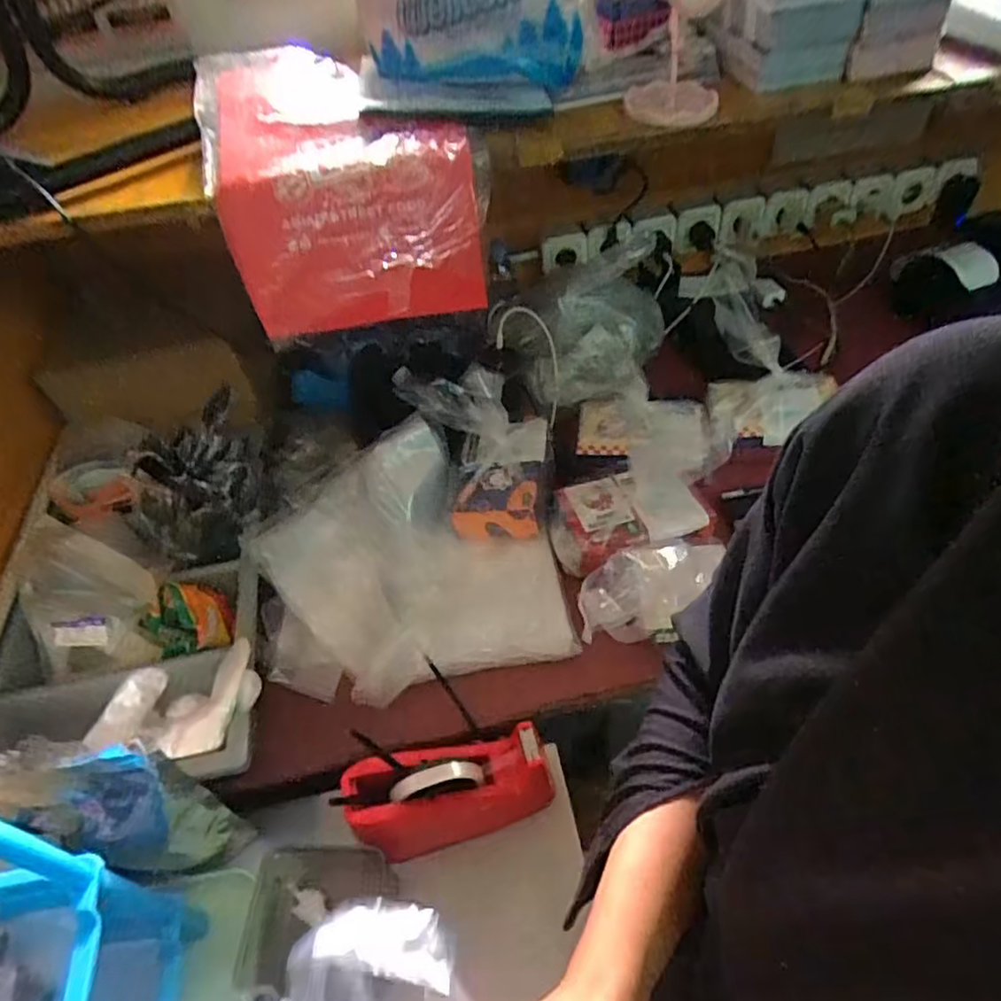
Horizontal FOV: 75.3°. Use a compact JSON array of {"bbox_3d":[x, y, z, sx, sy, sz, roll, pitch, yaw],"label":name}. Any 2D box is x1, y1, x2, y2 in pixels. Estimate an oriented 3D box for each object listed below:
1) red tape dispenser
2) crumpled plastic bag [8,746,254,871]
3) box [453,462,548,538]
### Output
[{"bbox_3d":[-0.048,0.286,0.647,0.194,0.103,0.073,-15,48,-7],"label":"red tape dispenser"},{"bbox_3d":[-0.336,0.290,0.589,0.150,0.211,0.044,-8,47,-1],"label":"crumpled plastic bag"},{"bbox_3d":[-0.001,-0.003,0.839,0.119,0.042,0.098,2,48,8],"label":"box"}]

